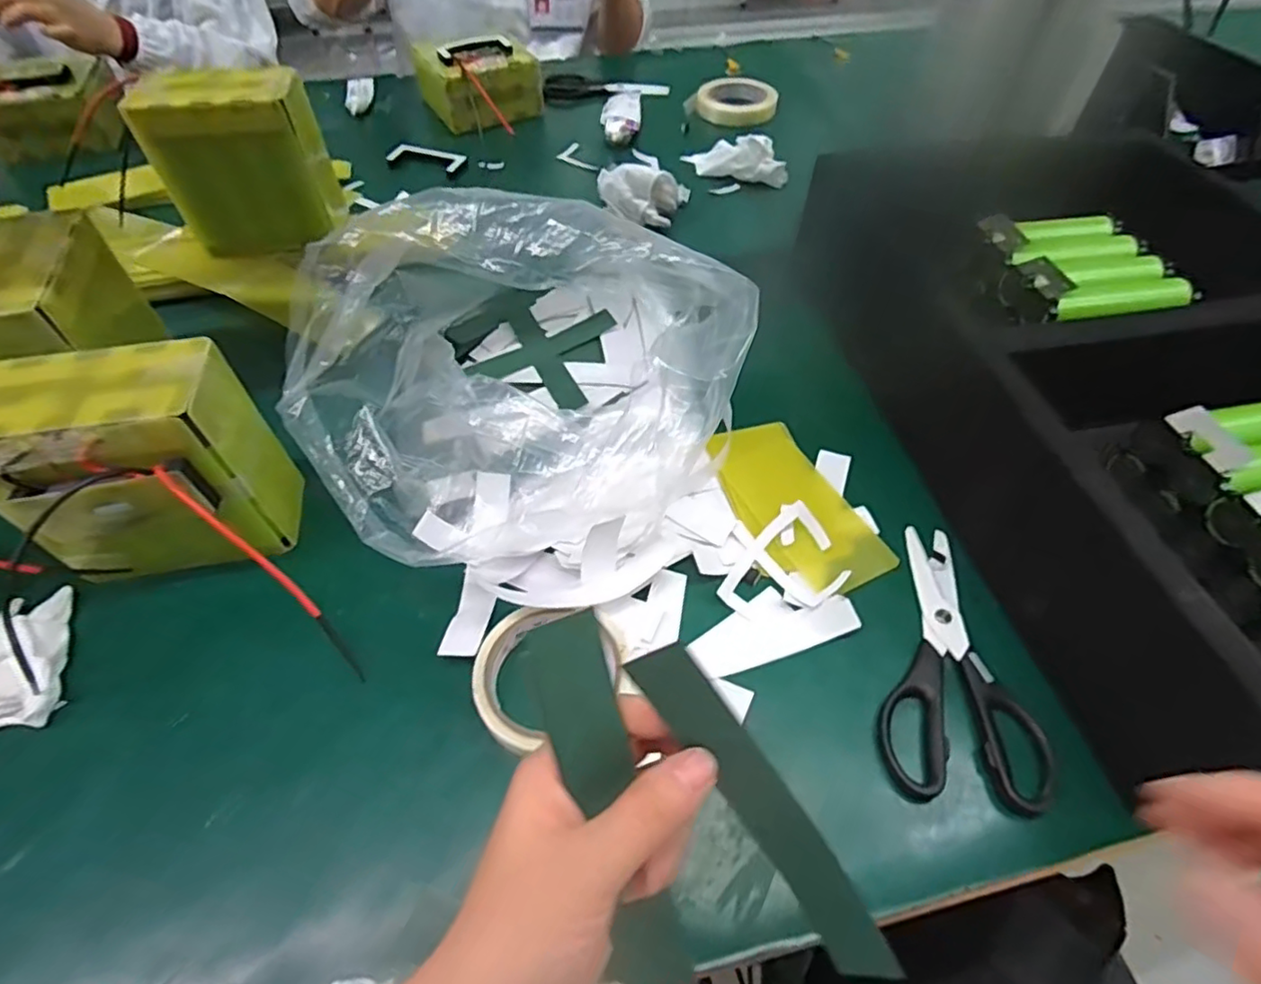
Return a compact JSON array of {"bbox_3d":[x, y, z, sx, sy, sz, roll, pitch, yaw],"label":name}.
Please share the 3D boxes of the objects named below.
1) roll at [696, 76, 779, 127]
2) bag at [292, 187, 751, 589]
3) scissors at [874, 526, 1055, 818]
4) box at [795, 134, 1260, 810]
[{"bbox_3d":[0.156,-0.574,0.924,0.107,0.032,0.107,0,52,0],"label":"roll"},{"bbox_3d":[-0.079,-0.108,0.457,0.311,0.193,0.293,-35,60,-24],"label":"bag"},{"bbox_3d":[0.214,0.105,0.404,0.089,0.010,0.186,14,53,11],"label":"scissors"},{"bbox_3d":[0.372,-0.093,0.487,0.340,0.111,0.561,-7,53,-3],"label":"box"}]

